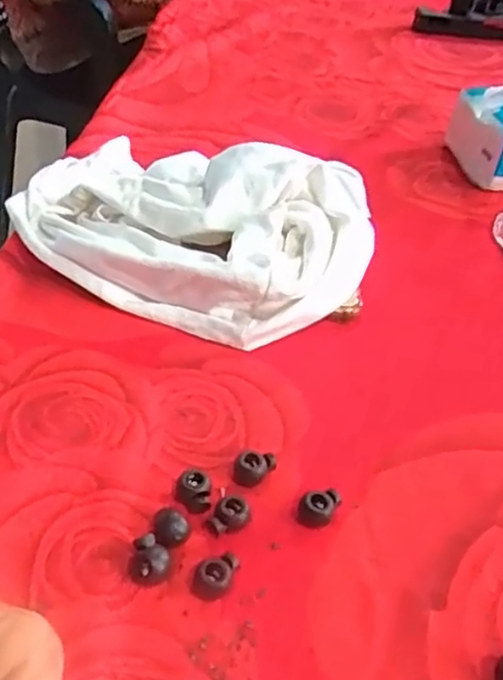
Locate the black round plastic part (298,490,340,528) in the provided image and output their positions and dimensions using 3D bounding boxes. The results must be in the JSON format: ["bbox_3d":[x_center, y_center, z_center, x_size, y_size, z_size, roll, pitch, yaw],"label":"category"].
[{"bbox_3d":[0.029,0.075,0.295,0.015,0.013,0.015,3,41,-2],"label":"black round plastic part"}]

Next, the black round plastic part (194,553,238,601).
[{"bbox_3d":[-0.014,0.095,0.267,0.017,0.013,0.011,-9,43,-15],"label":"black round plastic part"}]

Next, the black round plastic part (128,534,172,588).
[{"bbox_3d":[-0.042,0.089,0.267,0.015,0.014,0.013,25,45,21],"label":"black round plastic part"}]

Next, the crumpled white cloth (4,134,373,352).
[{"bbox_3d":[-0.043,-0.076,0.409,0.215,0.066,0.125,20,44,17],"label":"crumpled white cloth"}]

